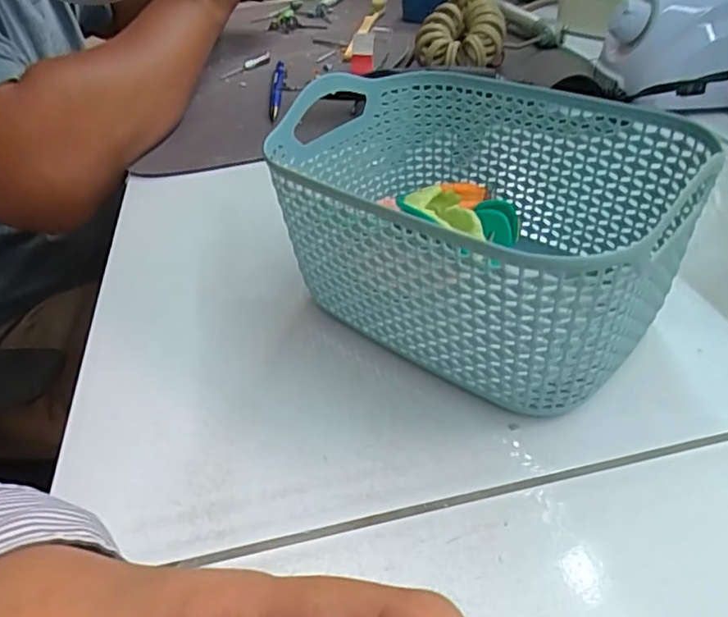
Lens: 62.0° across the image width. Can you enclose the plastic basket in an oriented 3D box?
[{"bbox_3d":[0.046,-0.032,0.265,0.160,0.092,0.118,26,46,35],"label":"plastic basket"}]

